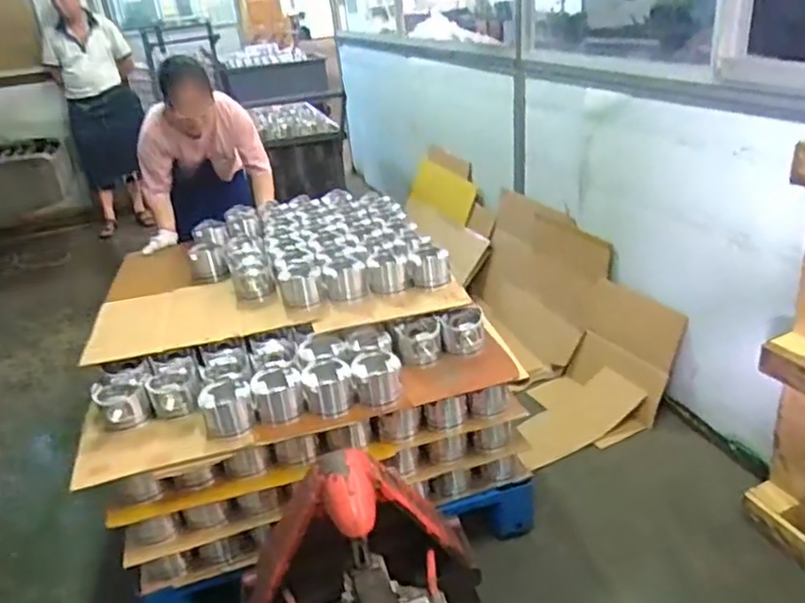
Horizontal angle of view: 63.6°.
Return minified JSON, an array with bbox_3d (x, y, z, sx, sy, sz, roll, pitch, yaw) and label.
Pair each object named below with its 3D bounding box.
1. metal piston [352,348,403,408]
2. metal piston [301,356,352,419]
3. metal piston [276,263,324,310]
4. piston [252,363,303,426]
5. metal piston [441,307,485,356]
[{"bbox_3d":[-0.056,0.175,1.498,0.106,0.093,0.106,-3,30,2],"label":"metal piston"},{"bbox_3d":[-0.170,0.198,1.477,0.107,0.097,0.093,-13,28,-14],"label":"metal piston"},{"bbox_3d":[-0.270,-0.036,1.717,0.109,0.091,0.110,-13,28,-15],"label":"metal piston"},{"bbox_3d":[-0.280,0.207,1.467,0.105,0.086,0.109,-10,27,-9],"label":"piston"},{"bbox_3d":[0.149,0.073,1.623,0.110,0.074,0.101,-3,27,5],"label":"metal piston"}]

